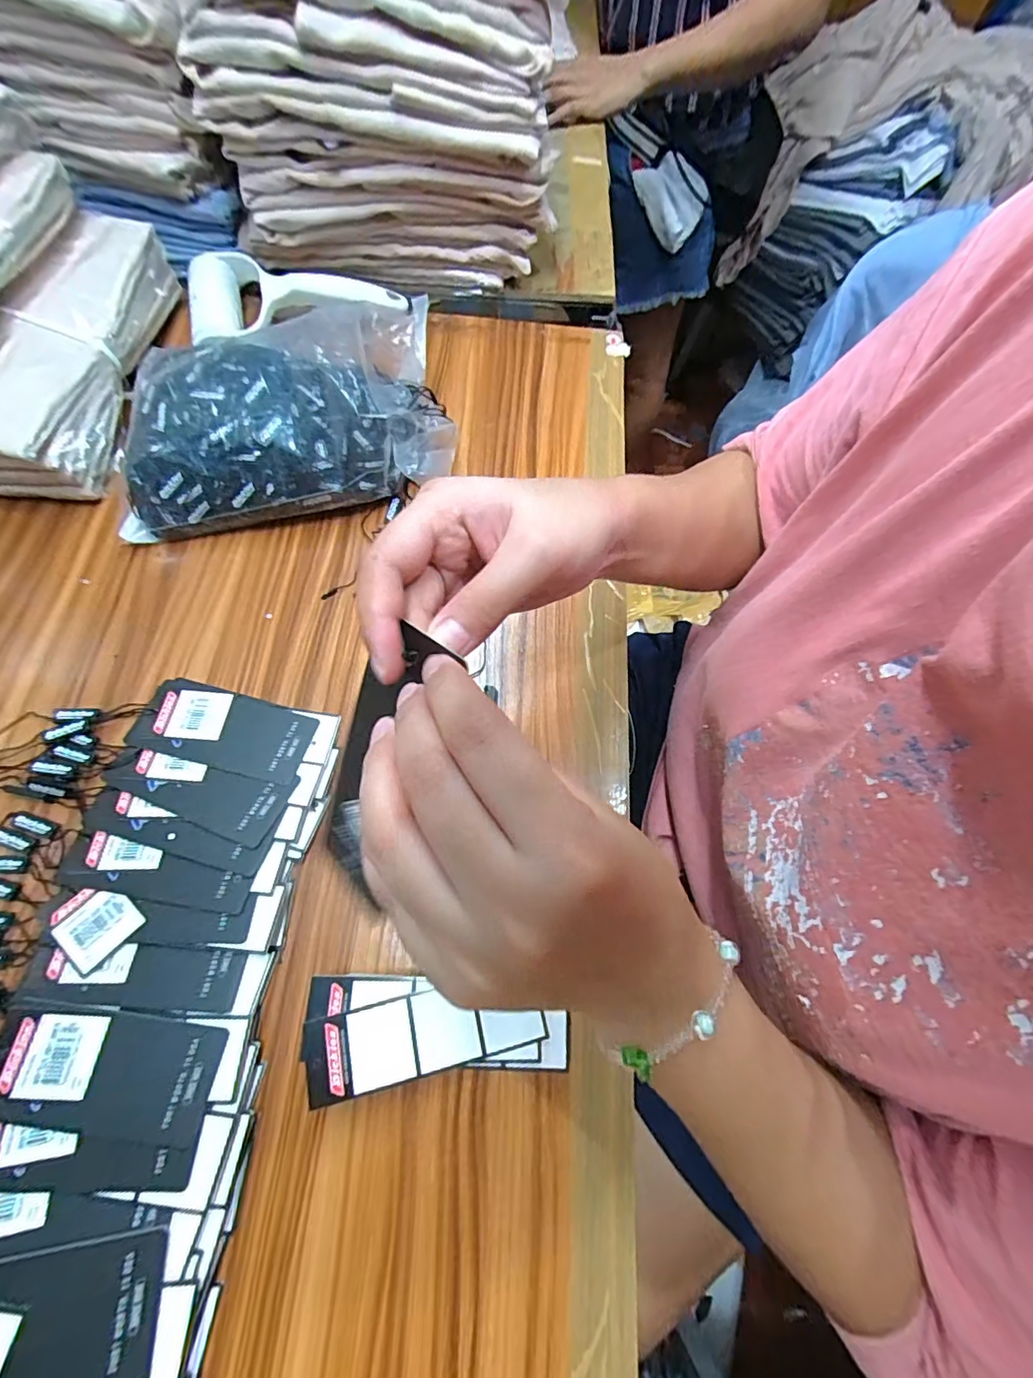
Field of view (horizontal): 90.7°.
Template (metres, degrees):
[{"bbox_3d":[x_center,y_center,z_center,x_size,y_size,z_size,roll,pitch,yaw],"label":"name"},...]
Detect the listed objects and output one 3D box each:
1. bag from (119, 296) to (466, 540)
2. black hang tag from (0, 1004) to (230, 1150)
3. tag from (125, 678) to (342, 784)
[{"bbox_3d":[-0.180,-0.214,0.395,0.246,0.087,0.148,-11,68,-8],"label":"bag"},{"bbox_3d":[-0.206,0.189,0.253,0.106,0.004,0.049,10,64,-3],"label":"black hang tag"},{"bbox_3d":[-0.183,0.027,0.333,0.121,0.004,0.053,14,58,-1],"label":"tag"}]

